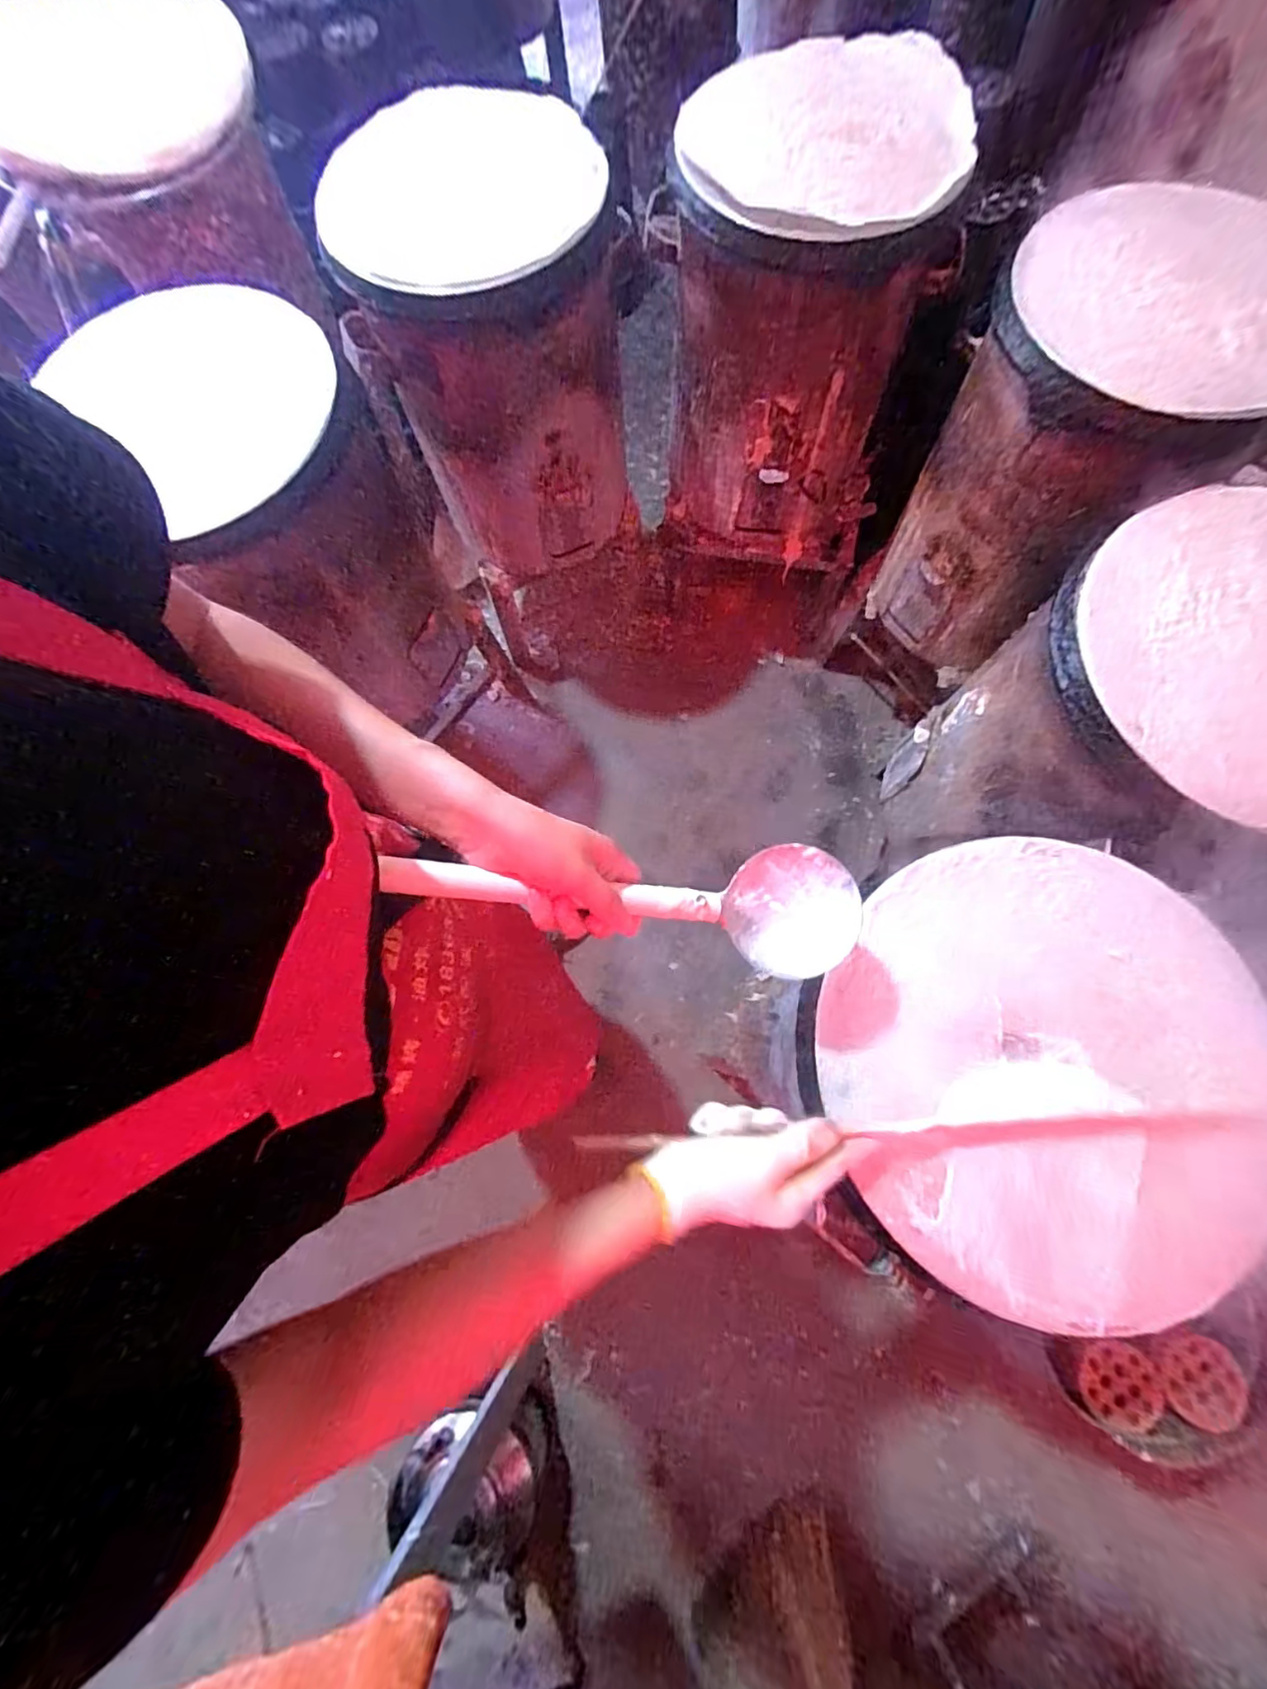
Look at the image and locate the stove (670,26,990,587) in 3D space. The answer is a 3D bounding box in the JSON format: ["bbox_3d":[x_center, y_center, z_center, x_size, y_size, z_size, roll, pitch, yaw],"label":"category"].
[{"bbox_3d":[0.255,-0.800,0.988,0.374,0.536,0.331,4,75,3],"label":"stove"}]

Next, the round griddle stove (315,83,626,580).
[{"bbox_3d":[-0.209,-0.767,0.972,0.368,0.474,0.340,-12,75,-1],"label":"round griddle stove"}]

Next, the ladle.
[{"bbox_3d":[0.002,0.032,0.390,0.307,0.057,0.089,8,75,-20],"label":"ladle"}]

